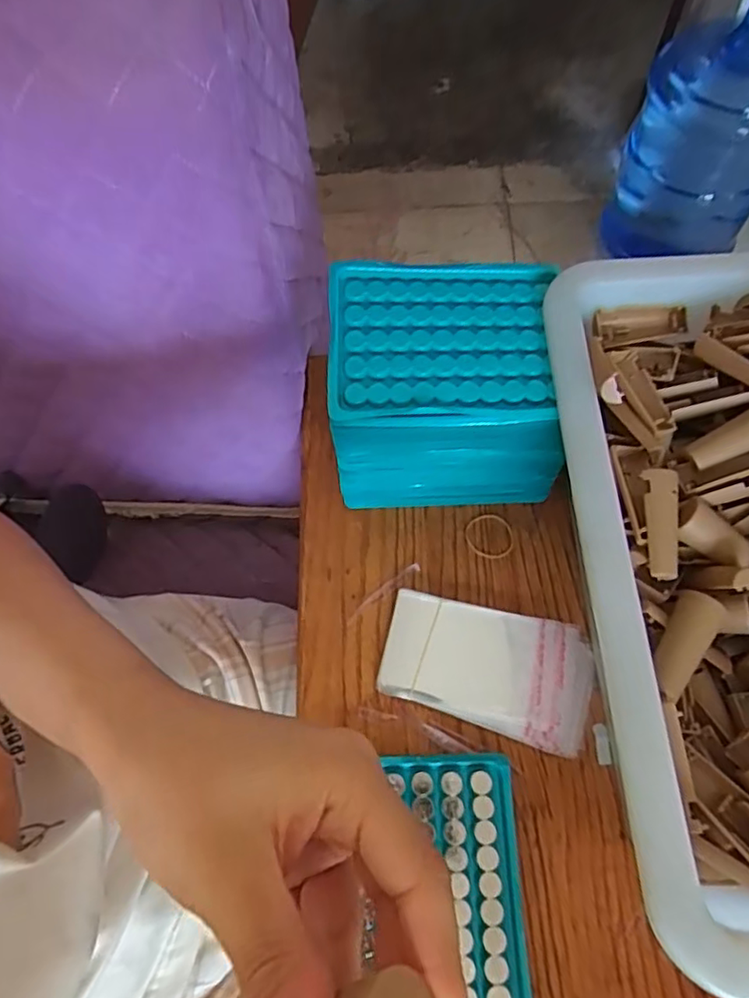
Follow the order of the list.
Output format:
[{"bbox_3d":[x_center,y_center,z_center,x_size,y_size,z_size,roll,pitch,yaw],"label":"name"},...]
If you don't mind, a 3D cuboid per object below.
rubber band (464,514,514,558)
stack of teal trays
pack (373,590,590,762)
[{"bbox_3d":[0.075,0.024,0.400,0.030,0.004,0.031,-1,66,2],"label":"rubber band"},{"bbox_3d":[0.041,-0.058,0.371,0.123,0.122,0.097,-1,66,3],"label":"stack of teal trays"},{"bbox_3d":[0.065,0.099,0.362,0.117,0.008,0.067,14,68,9],"label":"pack"}]

